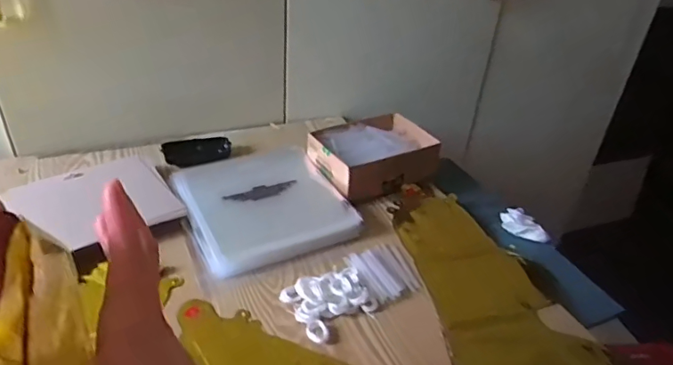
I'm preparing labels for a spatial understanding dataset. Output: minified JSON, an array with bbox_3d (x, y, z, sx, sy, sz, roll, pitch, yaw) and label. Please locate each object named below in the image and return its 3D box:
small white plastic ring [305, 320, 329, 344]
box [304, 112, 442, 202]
[{"bbox_3d":[-0.021,0.167,0.566,0.024,0.007,0.030,1,34,-9],"label":"small white plastic ring"},{"bbox_3d":[0.057,-0.046,0.832,0.193,0.060,0.145,-14,39,-28],"label":"box"}]

